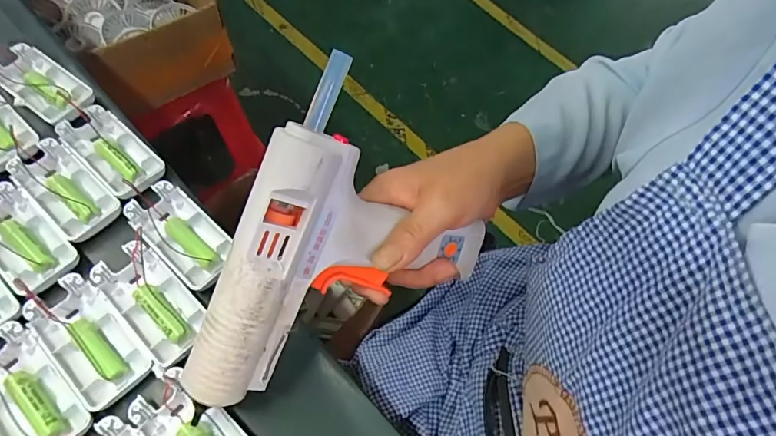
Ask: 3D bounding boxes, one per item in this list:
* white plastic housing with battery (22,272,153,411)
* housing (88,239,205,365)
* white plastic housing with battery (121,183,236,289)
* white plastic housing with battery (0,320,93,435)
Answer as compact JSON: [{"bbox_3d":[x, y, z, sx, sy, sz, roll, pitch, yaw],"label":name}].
[{"bbox_3d":[-0.204,0.084,0.322,0.093,0.015,0.044,42,67,15],"label":"white plastic housing with battery"},{"bbox_3d":[-0.169,0.059,0.341,0.093,0.017,0.044,41,66,15],"label":"housing"},{"bbox_3d":[-0.158,0.011,0.364,0.093,0.015,0.046,41,66,15],"label":"white plastic housing with battery"},{"bbox_3d":[-0.234,0.113,0.304,0.094,0.013,0.046,43,67,15],"label":"white plastic housing with battery"}]

